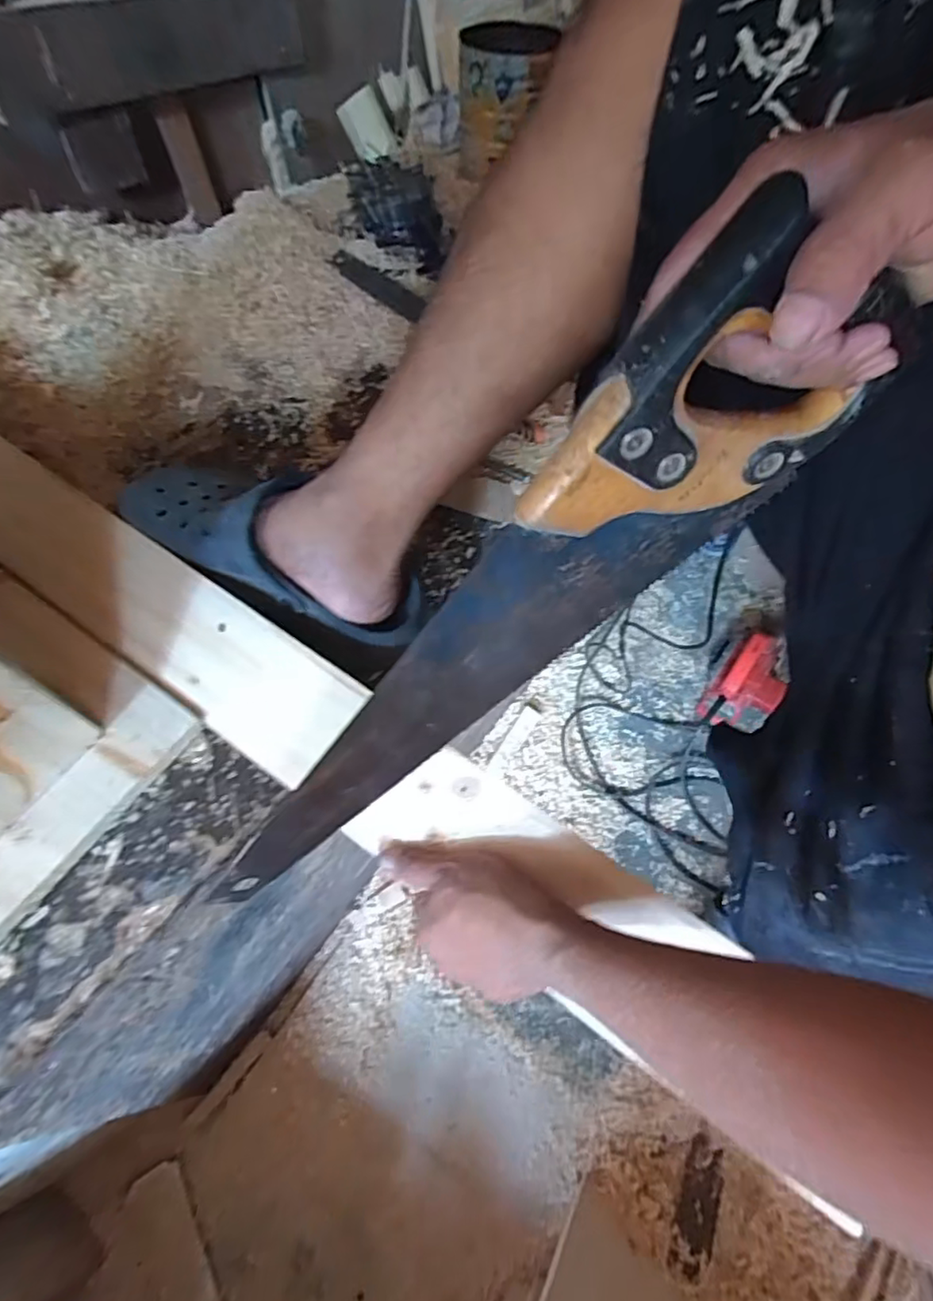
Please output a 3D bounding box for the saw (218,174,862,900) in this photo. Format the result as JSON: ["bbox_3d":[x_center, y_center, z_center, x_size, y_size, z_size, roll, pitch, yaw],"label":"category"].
[{"bbox_3d":[0.004,0.012,0.332,0.109,0.438,0.034,7,45,-48],"label":"saw"}]

